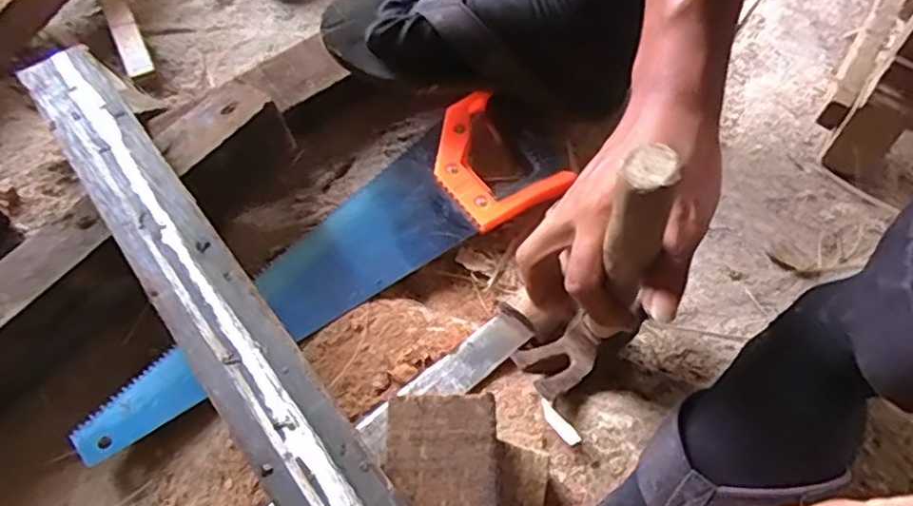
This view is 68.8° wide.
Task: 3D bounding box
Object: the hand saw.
[{"bbox_3d":[-0.095,-0.012,0.507,0.407,0.043,0.125,-33,65,-16],"label":"hand saw"}]

